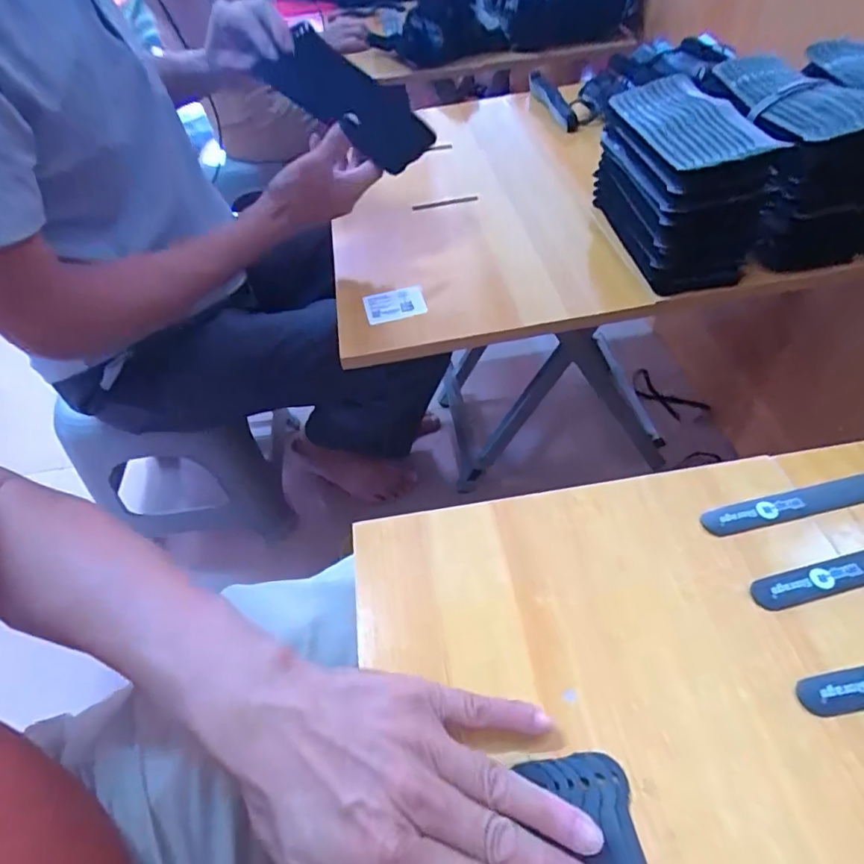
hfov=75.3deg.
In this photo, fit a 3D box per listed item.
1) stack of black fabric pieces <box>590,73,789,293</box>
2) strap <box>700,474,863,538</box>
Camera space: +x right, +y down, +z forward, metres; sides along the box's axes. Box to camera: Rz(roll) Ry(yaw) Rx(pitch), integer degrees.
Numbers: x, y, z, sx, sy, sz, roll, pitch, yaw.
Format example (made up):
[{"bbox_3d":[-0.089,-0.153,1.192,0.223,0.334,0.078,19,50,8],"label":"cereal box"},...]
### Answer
[{"bbox_3d":[0.241,-0.250,0.556,0.093,0.117,0.199,-7,48,2],"label":"stack of black fabric pieces"},{"bbox_3d":[0.272,0.039,0.366,0.195,0.005,0.022,-13,48,-2],"label":"strap"}]

